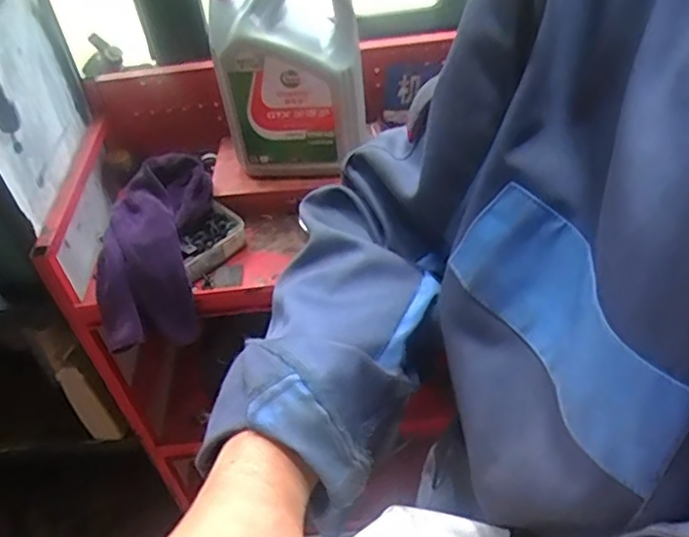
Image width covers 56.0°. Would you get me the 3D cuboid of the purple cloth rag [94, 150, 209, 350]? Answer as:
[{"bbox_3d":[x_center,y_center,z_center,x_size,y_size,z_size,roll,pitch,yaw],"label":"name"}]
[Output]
[{"bbox_3d":[-0.249,-0.026,0.846,0.120,0.112,0.268,1,67,7],"label":"purple cloth rag"}]

